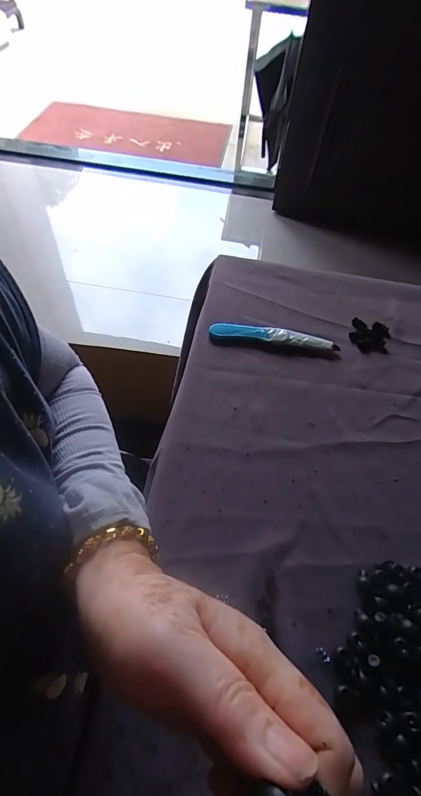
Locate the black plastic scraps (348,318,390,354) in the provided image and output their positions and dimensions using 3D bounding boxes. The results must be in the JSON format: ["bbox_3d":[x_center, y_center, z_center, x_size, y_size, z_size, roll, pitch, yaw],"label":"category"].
[{"bbox_3d":[0.211,-0.082,0.491,0.049,0.005,0.051,16,57,8],"label":"black plastic scraps"}]

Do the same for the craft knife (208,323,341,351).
[{"bbox_3d":[0.081,-0.080,0.481,0.163,0.013,0.022,6,56,2],"label":"craft knife"}]

